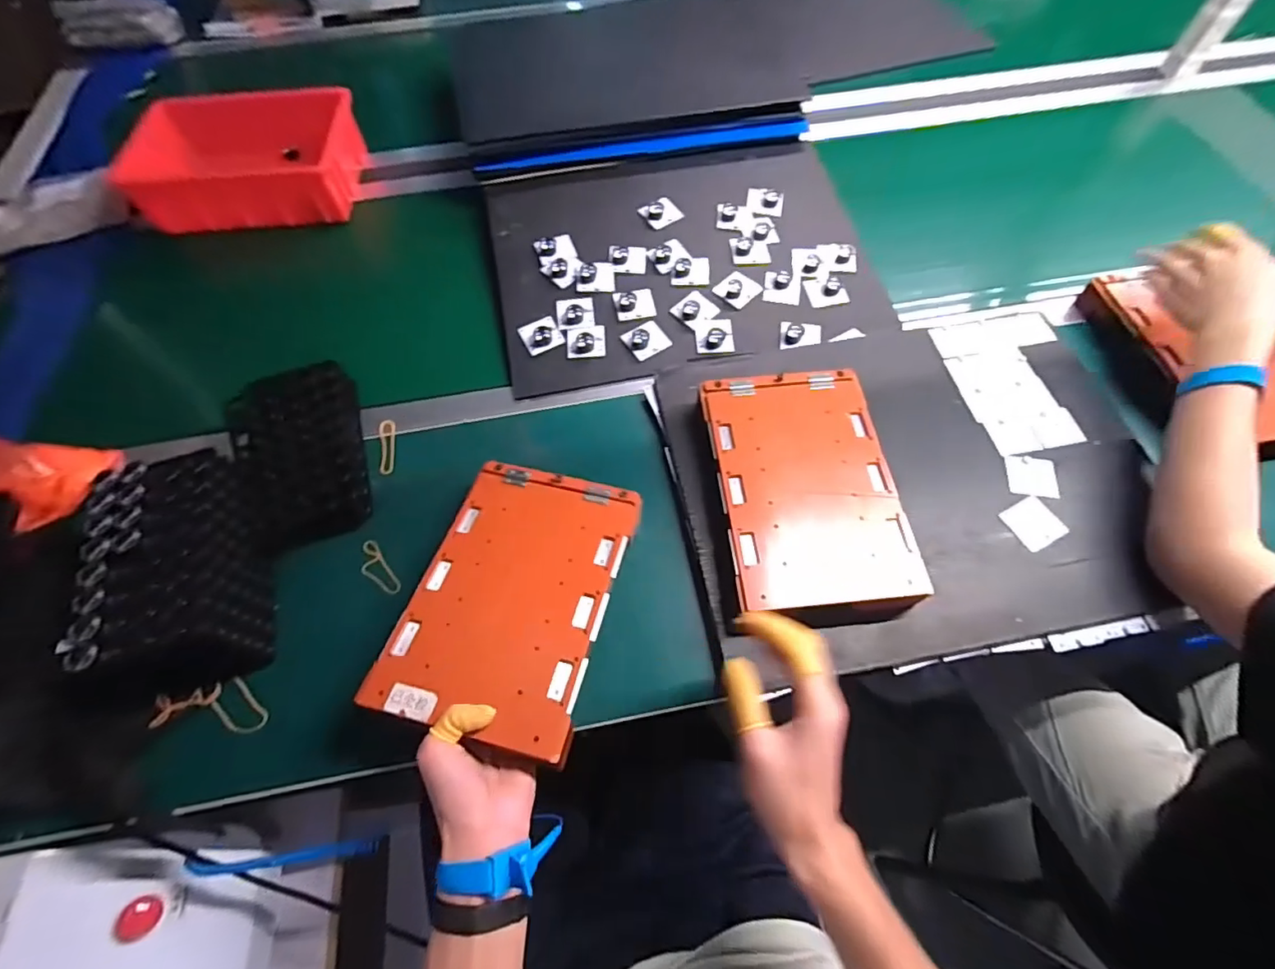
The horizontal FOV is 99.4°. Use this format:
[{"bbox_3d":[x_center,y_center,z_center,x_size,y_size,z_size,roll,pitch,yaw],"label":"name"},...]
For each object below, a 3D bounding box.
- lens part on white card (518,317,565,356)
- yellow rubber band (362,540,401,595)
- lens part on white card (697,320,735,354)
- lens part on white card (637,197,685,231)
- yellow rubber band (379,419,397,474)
[{"bbox_3d":[-0.121,-0.189,0.679,0.046,0.009,0.047,-26,65,-10],"label":"lens part on white card"},{"bbox_3d":[-0.272,0.088,0.563,0.026,0.006,0.069,-35,67,-14],"label":"yellow rubber band"},{"bbox_3d":[0.097,-0.190,0.676,0.046,0.012,0.048,-4,63,0],"label":"lens part on white card"},{"bbox_3d":[0.034,-0.385,0.761,0.050,0.017,0.042,-32,67,-13],"label":"lens part on white card"},{"bbox_3d":[-0.290,-0.045,0.630,0.018,0.004,0.072,-6,69,-13],"label":"yellow rubber band"}]

